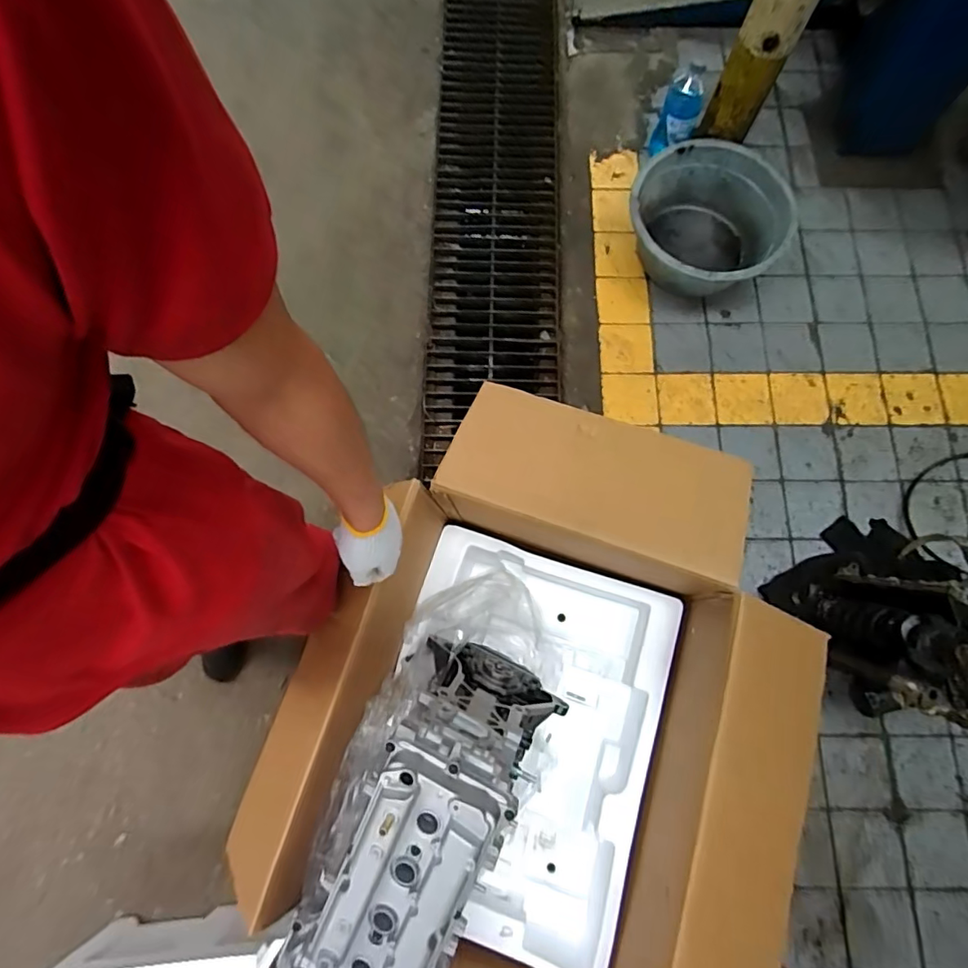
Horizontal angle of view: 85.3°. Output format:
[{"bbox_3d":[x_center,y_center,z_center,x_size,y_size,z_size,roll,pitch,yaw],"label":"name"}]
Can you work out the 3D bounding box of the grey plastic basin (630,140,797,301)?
[{"bbox_3d":[0.600,-0.721,1.473,0.419,0.185,0.402,0,76,1],"label":"grey plastic basin"}]

